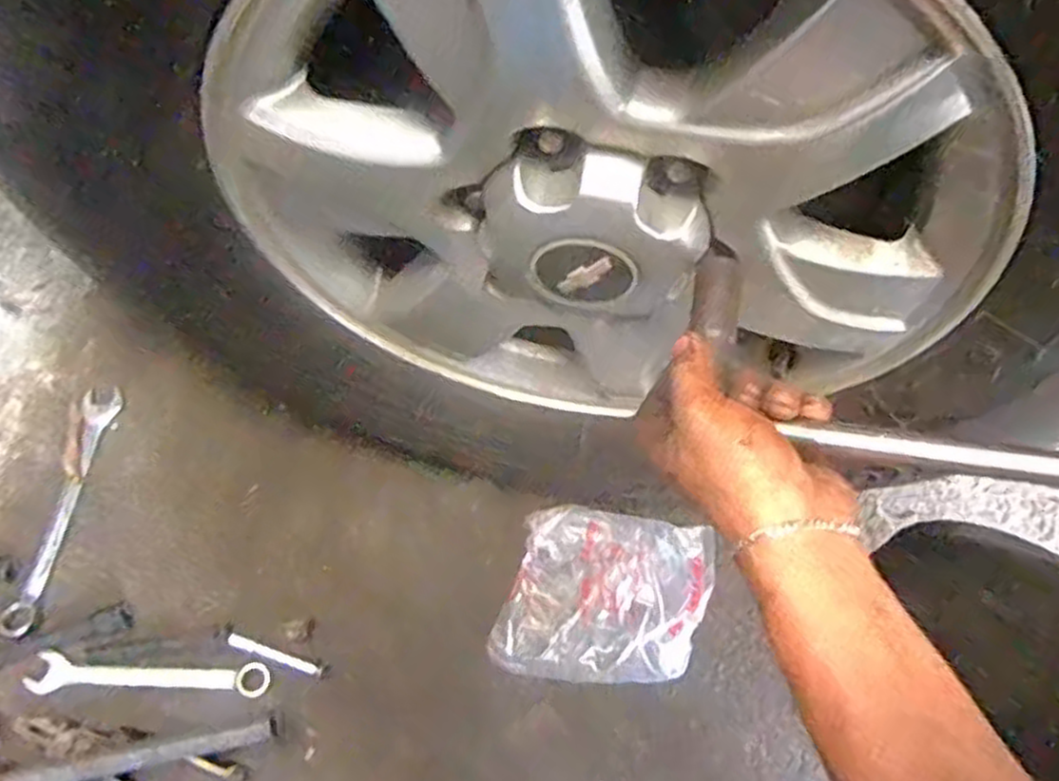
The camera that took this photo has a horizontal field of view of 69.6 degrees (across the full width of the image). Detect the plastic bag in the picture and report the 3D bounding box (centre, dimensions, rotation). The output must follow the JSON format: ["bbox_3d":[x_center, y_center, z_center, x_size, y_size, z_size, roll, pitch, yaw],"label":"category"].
[{"bbox_3d":[0.070,0.184,0.689,0.182,0.027,0.147,8,66,6],"label":"plastic bag"}]

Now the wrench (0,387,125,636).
[{"bbox_3d":[-0.460,0.111,0.752,0.040,0.009,0.248,4,65,4],"label":"wrench"}]

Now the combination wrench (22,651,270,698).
[{"bbox_3d":[-0.337,0.253,0.672,0.217,0.010,0.032,2,65,3],"label":"combination wrench"}]

